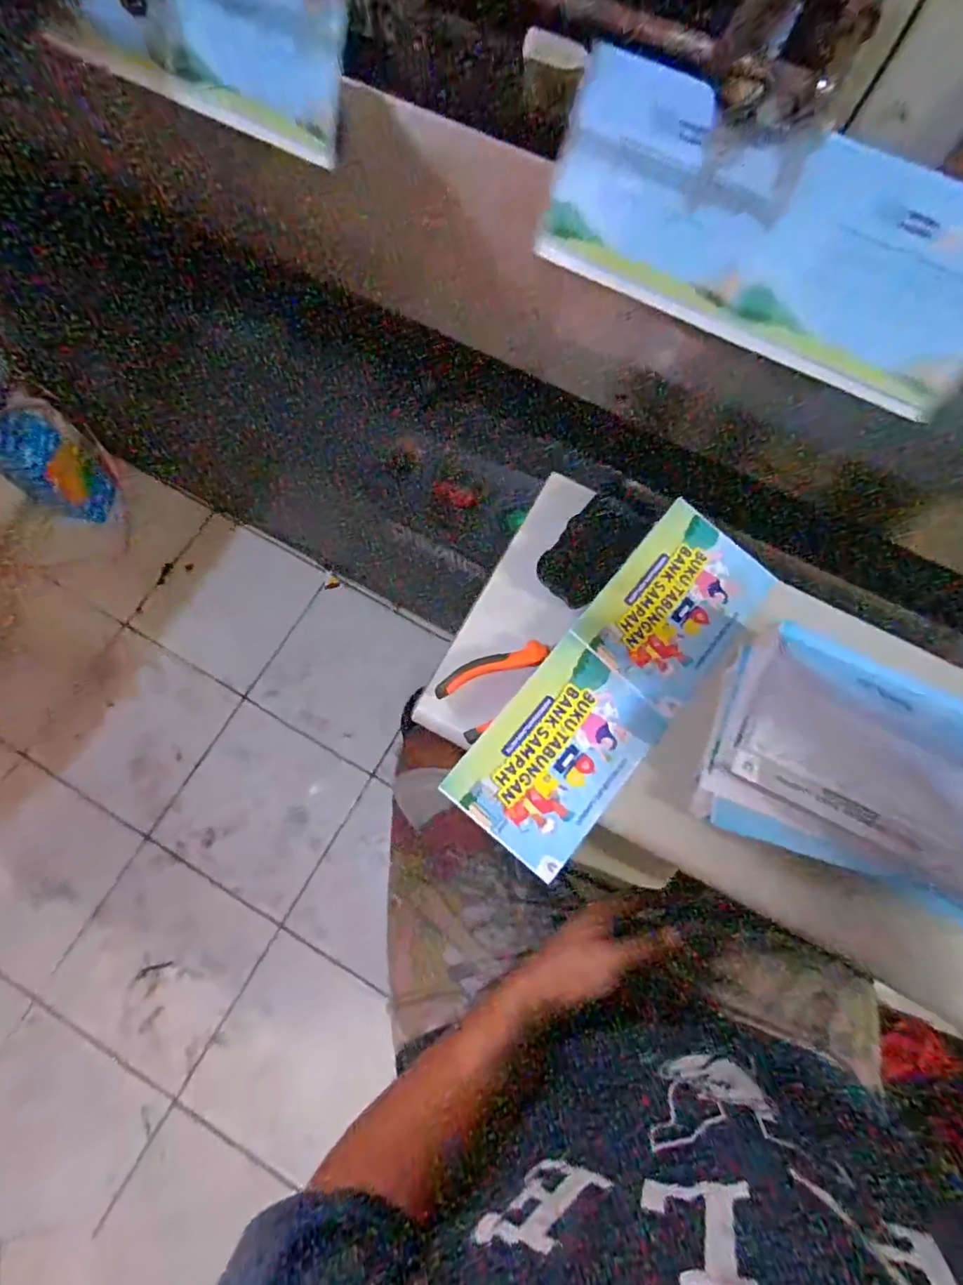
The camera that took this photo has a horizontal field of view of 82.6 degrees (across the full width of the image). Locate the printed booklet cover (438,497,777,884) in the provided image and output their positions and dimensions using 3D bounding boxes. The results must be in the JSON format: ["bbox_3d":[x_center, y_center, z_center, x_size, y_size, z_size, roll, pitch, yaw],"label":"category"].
[{"bbox_3d":[0.110,0.028,0.427,0.103,0.007,0.304,42,79,-1],"label":"printed booklet cover"}]

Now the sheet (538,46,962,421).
[{"bbox_3d":[0.195,-0.270,0.372,0.308,0.119,0.010,29,49,7],"label":"sheet"}]

